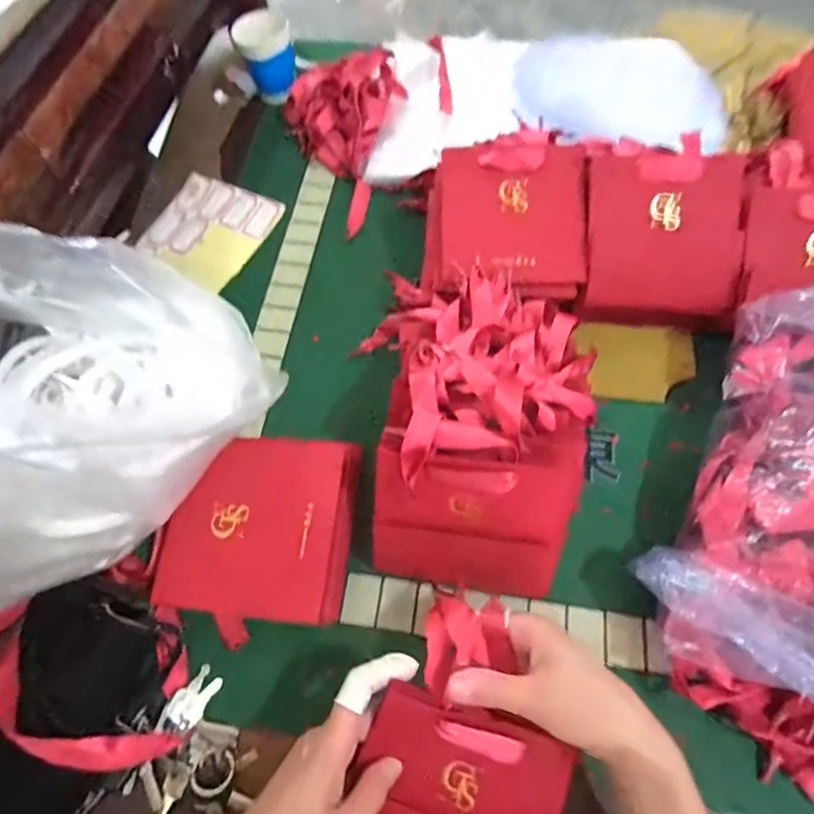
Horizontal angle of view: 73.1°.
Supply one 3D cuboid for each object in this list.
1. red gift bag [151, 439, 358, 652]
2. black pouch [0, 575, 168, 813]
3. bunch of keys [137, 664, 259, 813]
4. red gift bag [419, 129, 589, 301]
[{"bbox_3d":[-0.121,0.108,0.462,0.153,0.055,0.151,2,63,2],"label":"red gift bag"},{"bbox_3d":[-0.261,0.239,0.405,0.121,0.043,0.203,17,65,10],"label":"black pouch"},{"bbox_3d":[-0.167,0.265,0.409,0.086,0.016,0.098,-31,67,-14],"label":"bunch of keys"},{"bbox_3d":[0.102,-0.194,0.550,0.156,0.040,0.173,6,88,1],"label":"red gift bag"}]

